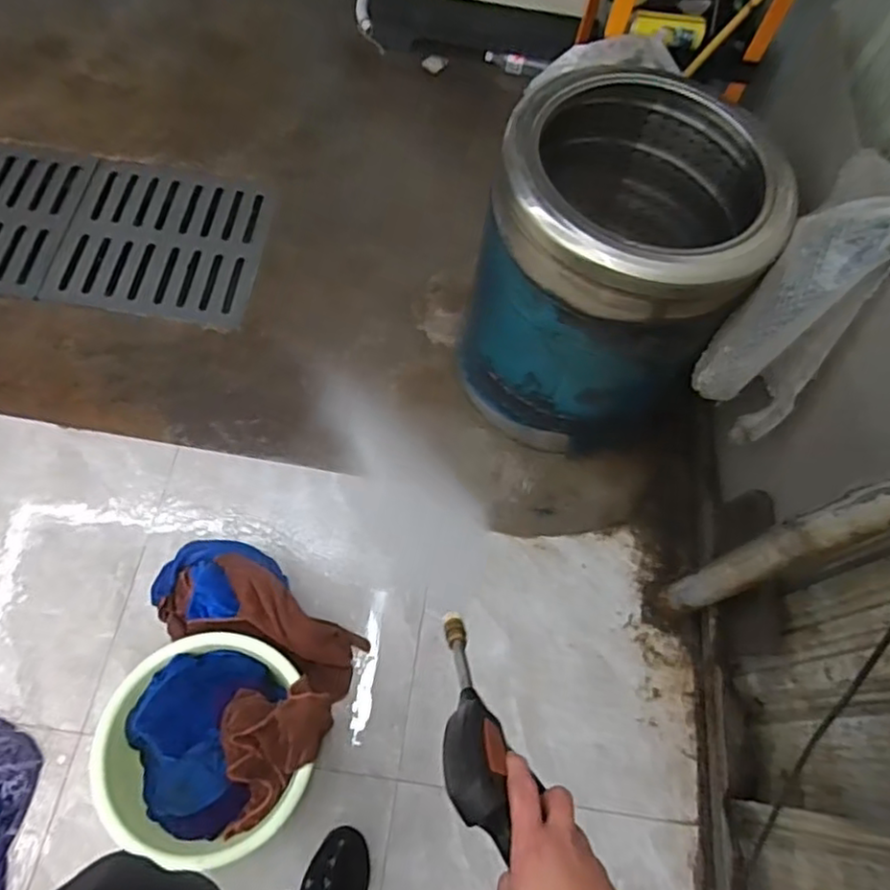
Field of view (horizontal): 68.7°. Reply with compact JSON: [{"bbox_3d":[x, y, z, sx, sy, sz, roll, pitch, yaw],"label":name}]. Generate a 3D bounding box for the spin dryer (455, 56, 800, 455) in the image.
[{"bbox_3d":[0.328,-0.296,1.298,0.438,0.626,0.474,0,64,0],"label":"spin dryer"}]

